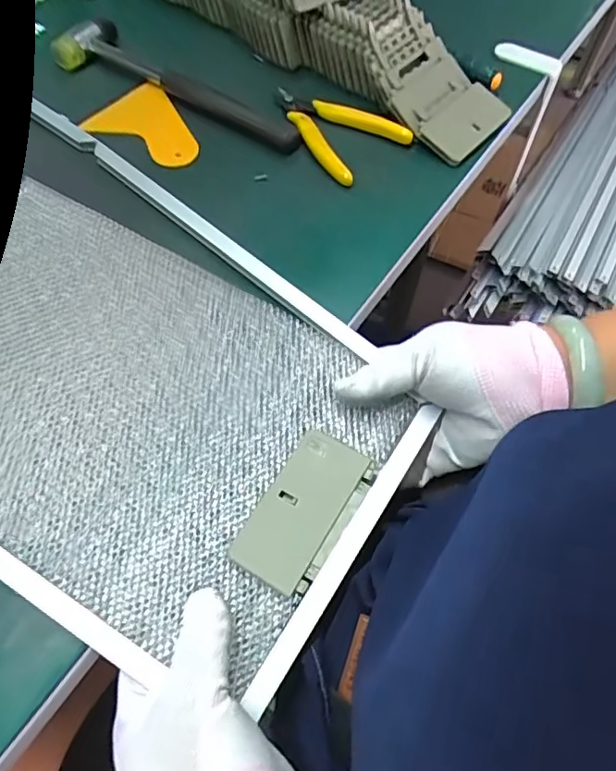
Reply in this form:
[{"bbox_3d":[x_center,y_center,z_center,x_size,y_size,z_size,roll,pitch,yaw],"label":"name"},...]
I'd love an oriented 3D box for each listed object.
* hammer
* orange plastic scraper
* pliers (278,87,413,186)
[{"bbox_3d":[-0.107,-0.257,0.468,0.239,0.022,0.051,26,63,13],"label":"hammer"},{"bbox_3d":[-0.138,-0.208,0.453,0.073,0.007,0.098,-27,68,-8],"label":"orange plastic scraper"},{"bbox_3d":[0.018,-0.214,0.449,0.073,0.016,0.113,-40,68,-21],"label":"pliers"}]

